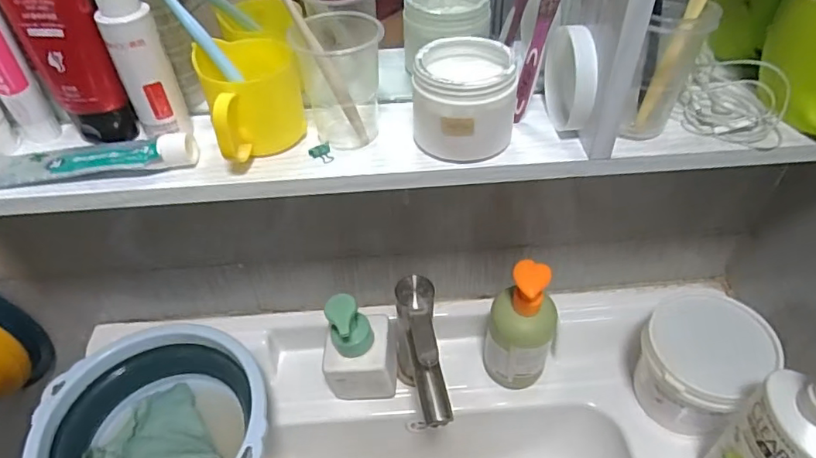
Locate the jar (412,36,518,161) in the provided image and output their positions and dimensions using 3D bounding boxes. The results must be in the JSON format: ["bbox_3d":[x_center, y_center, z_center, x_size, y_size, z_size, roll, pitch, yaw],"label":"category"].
[{"bbox_3d":[0.043,-0.101,0.420,0.078,0.068,0.075,-1,44,1],"label":"jar"}]

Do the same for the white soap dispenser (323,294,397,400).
[{"bbox_3d":[-0.058,0.131,0.626,0.082,0.144,0.069,-2,44,0],"label":"white soap dispenser"}]

